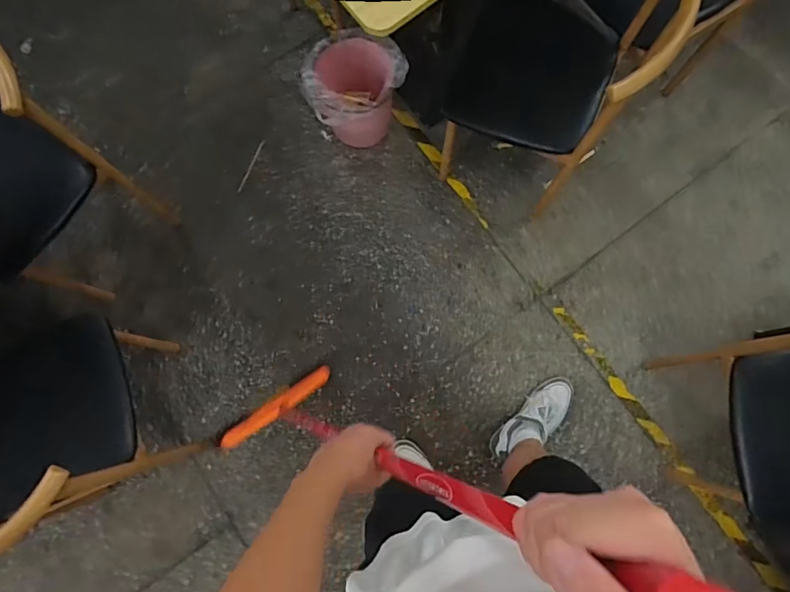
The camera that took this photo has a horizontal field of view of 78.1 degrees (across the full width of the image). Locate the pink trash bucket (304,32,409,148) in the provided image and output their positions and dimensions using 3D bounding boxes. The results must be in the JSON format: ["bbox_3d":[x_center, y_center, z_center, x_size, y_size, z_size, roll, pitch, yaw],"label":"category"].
[{"bbox_3d":[-0.121,-0.591,1.422,0.258,0.258,0.250,0,78,1],"label":"pink trash bucket"}]

